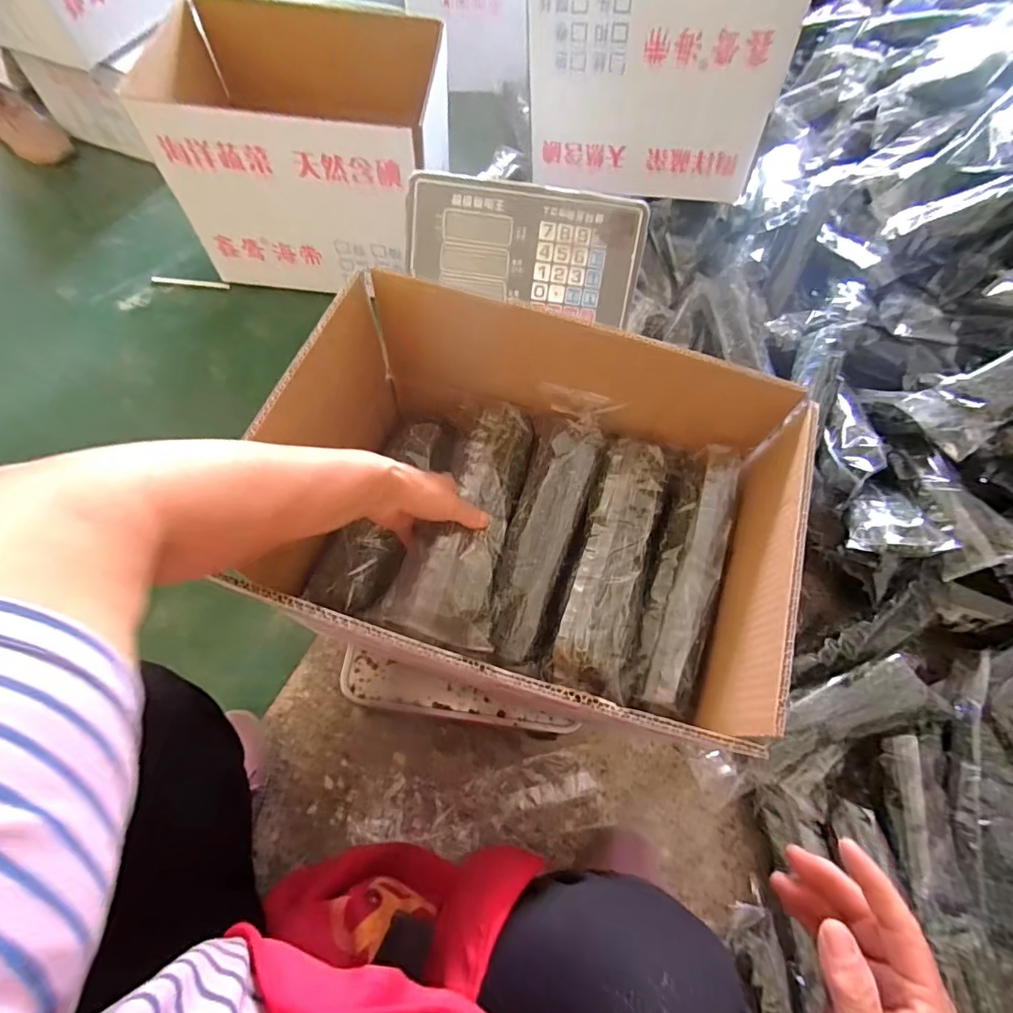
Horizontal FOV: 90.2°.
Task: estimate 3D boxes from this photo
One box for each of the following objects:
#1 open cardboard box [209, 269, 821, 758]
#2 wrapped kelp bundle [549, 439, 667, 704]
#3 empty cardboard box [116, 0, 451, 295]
[{"bbox_3d":[0.020,-0.012,0.465,0.404,0.183,0.339,17,67,5],"label":"open cardboard box"},{"bbox_3d":[0.103,0.045,0.474,0.069,0.040,0.248,17,66,5],"label":"wrapped kelp bundle"},{"bbox_3d":[-0.326,-0.623,0.887,0.419,0.272,0.339,6,66,0],"label":"empty cardboard box"}]

